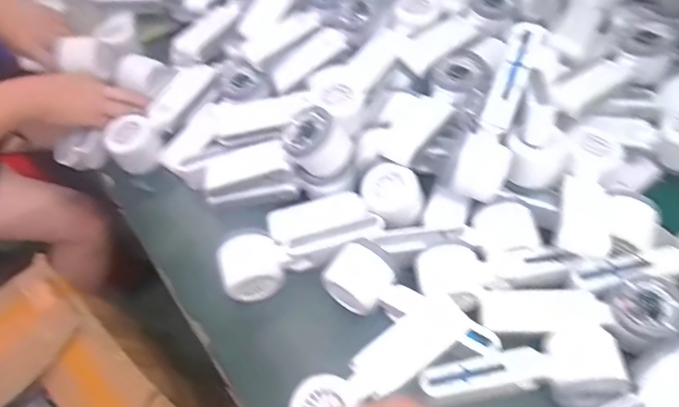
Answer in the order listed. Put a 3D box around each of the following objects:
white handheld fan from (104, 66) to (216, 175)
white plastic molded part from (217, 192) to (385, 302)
[{"bbox_3d":[-0.217,-0.107,0.655,0.048,0.050,0.162,28,61,22],"label":"white handheld fan"},{"bbox_3d":[-0.040,0.041,0.538,0.167,0.038,0.054,-23,56,-11],"label":"white plastic molded part"}]

